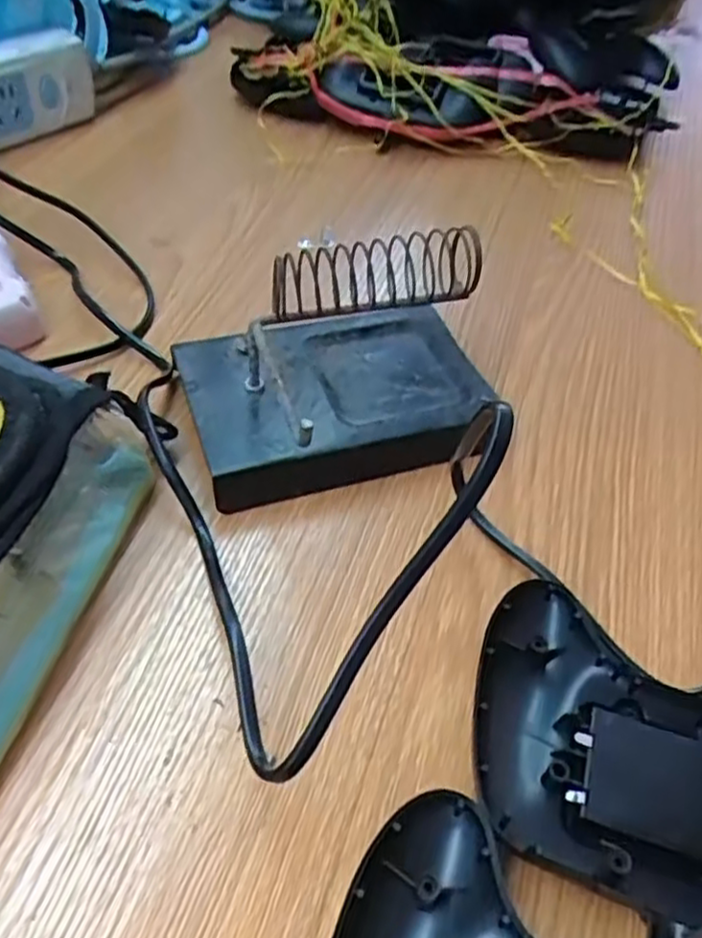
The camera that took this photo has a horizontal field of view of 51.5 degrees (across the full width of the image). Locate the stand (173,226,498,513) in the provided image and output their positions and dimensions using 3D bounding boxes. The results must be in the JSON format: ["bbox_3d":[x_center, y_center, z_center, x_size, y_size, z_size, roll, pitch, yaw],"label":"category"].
[{"bbox_3d":[-0.001,-0.048,0.309,0.135,0.060,0.113,-10,49,-14],"label":"stand"}]

